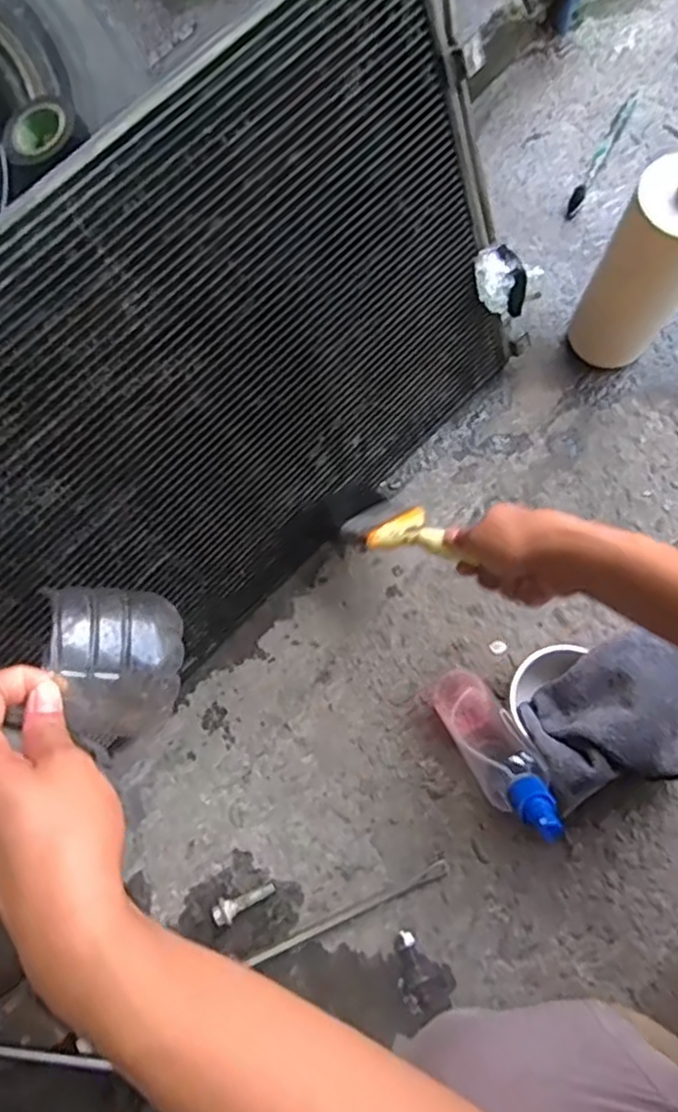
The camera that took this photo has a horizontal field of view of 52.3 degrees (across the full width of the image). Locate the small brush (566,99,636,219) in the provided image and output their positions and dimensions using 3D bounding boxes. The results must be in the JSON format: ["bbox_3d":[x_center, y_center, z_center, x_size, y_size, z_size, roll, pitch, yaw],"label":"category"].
[{"bbox_3d":[0.289,-0.440,0.758,0.014,0.005,0.171,28,80,11],"label":"small brush"}]

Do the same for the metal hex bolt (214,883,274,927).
[{"bbox_3d":[-0.082,0.290,0.582,0.052,0.014,0.020,-32,77,-9],"label":"metal hex bolt"}]

